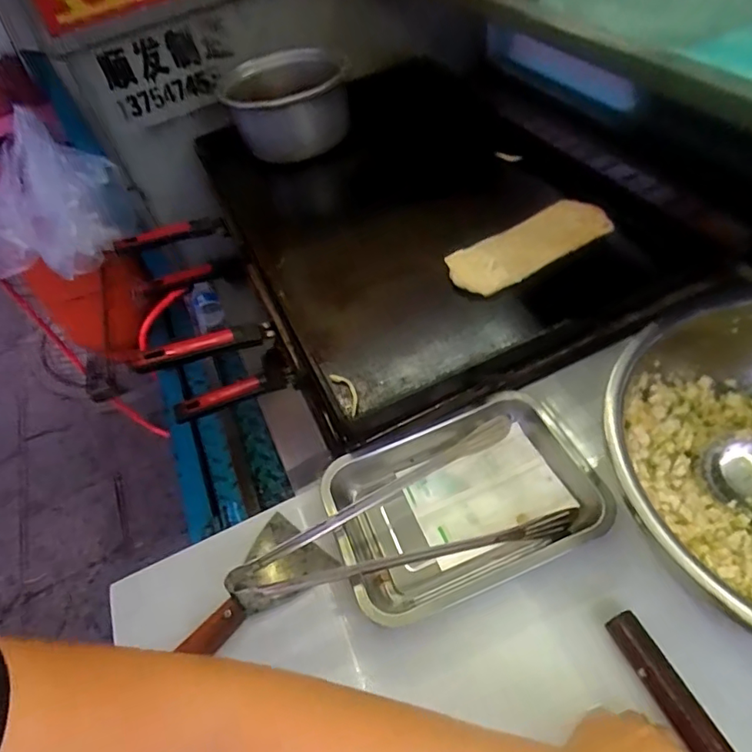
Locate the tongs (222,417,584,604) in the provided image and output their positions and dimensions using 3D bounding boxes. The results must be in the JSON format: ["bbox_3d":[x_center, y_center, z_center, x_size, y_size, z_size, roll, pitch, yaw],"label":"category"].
[{"bbox_3d":[0.019,0.134,0.524,0.318,0.046,0.129,-18,50,-2],"label":"tongs"}]

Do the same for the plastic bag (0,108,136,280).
[{"bbox_3d":[-0.699,-0.341,1.098,0.251,0.246,0.275,24,60,28],"label":"plastic bag"}]

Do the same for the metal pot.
[{"bbox_3d":[-0.169,-0.504,1.019,0.197,0.134,0.230,-22,50,-6],"label":"metal pot"}]

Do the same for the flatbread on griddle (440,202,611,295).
[{"bbox_3d":[0.203,-0.178,0.723,0.220,0.014,0.095,-27,50,-8],"label":"flatbread on griddle"}]

